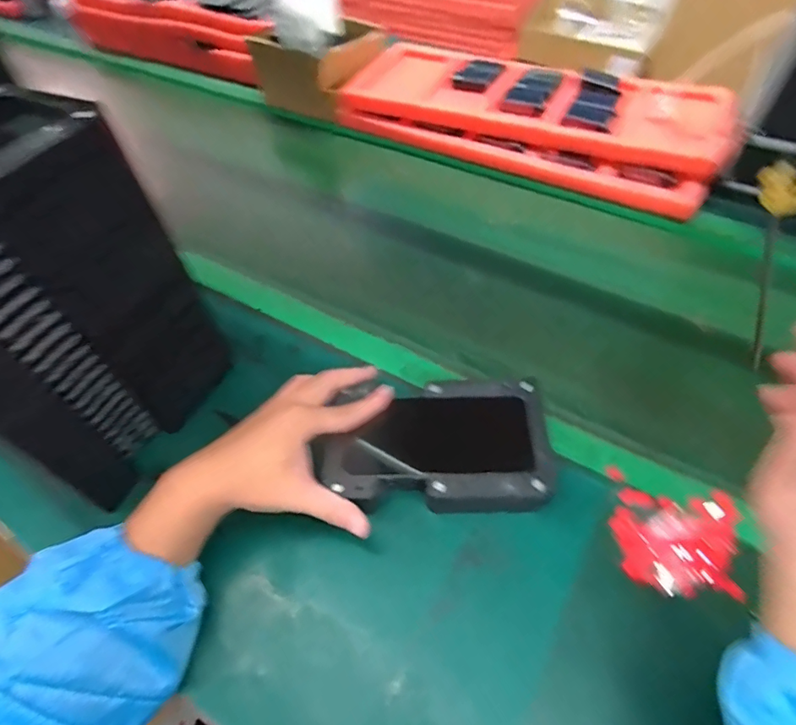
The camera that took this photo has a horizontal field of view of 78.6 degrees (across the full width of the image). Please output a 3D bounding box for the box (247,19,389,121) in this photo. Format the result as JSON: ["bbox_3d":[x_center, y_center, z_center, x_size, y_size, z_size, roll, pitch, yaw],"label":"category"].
[{"bbox_3d":[-0.140,-0.551,0.886,0.191,0.101,0.199,23,57,20],"label":"box"}]

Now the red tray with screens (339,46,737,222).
[{"bbox_3d":[0.189,-0.378,0.758,0.571,0.092,0.216,28,59,23],"label":"red tray with screens"}]

